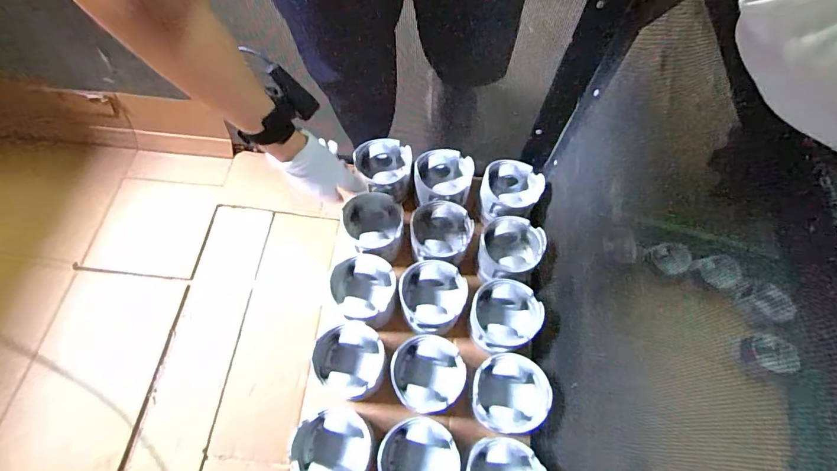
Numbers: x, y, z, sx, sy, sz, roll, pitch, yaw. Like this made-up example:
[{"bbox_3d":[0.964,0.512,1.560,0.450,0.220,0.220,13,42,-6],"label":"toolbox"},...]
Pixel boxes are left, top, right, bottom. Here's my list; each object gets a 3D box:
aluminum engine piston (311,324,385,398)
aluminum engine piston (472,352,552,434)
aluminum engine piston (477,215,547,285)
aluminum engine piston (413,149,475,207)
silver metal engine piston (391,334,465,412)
[{"bbox_3d":[-0.093,0.175,0.556,0.089,0.092,0.091,1,63,-3],"label":"aluminum engine piston"},{"bbox_3d":[0.115,0.207,0.528,0.095,0.073,0.093,1,63,-3],"label":"aluminum engine piston"},{"bbox_3d":[0.136,0.023,0.616,0.092,0.060,0.097,1,63,-3],"label":"aluminum engine piston"},{"bbox_3d":[0.039,-0.095,0.670,0.093,0.057,0.089,-6,64,-6],"label":"aluminum engine piston"},{"bbox_3d":[0.012,0.187,0.539,0.095,0.065,0.090,1,63,-3],"label":"silver metal engine piston"}]

